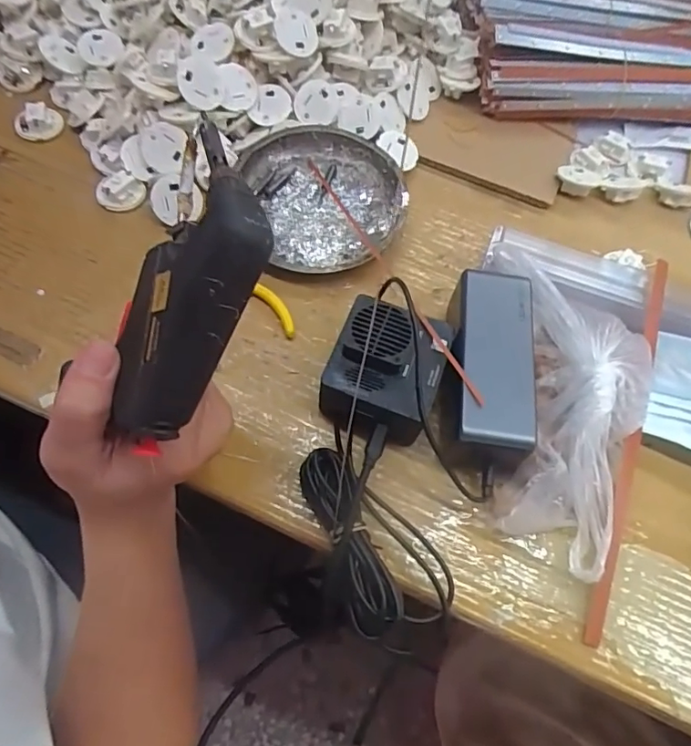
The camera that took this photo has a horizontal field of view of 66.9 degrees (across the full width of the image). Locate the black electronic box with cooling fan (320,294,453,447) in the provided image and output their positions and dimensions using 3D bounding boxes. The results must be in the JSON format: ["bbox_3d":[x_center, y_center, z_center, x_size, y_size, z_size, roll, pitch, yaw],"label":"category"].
[{"bbox_3d":[0.027,-0.002,0.353,0.073,0.061,0.082,16,66,3],"label":"black electronic box with cooling fan"}]

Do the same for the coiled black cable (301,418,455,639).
[{"bbox_3d":[0.015,0.089,0.322,0.061,0.029,0.127,-18,68,-12],"label":"coiled black cable"}]

